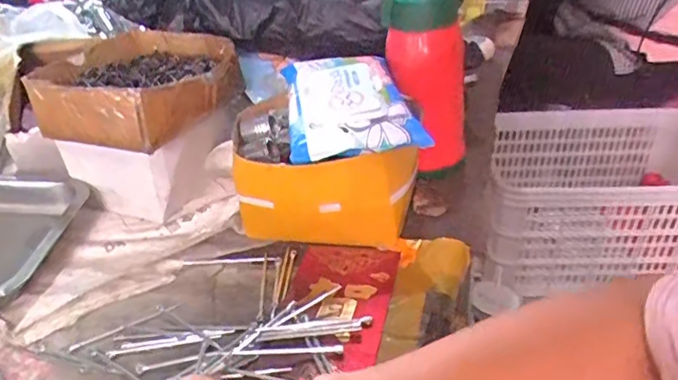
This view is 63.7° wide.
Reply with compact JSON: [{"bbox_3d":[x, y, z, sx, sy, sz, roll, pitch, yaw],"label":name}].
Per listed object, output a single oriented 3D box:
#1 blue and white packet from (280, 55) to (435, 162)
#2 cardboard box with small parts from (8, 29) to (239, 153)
[{"bbox_3d":[0.008,-0.082,0.491,0.107,0.034,0.157,-5,33,-3],"label":"blue and white packet"},{"bbox_3d":[-0.205,-0.111,0.567,0.176,0.052,0.171,12,36,23],"label":"cardboard box with small parts"}]

